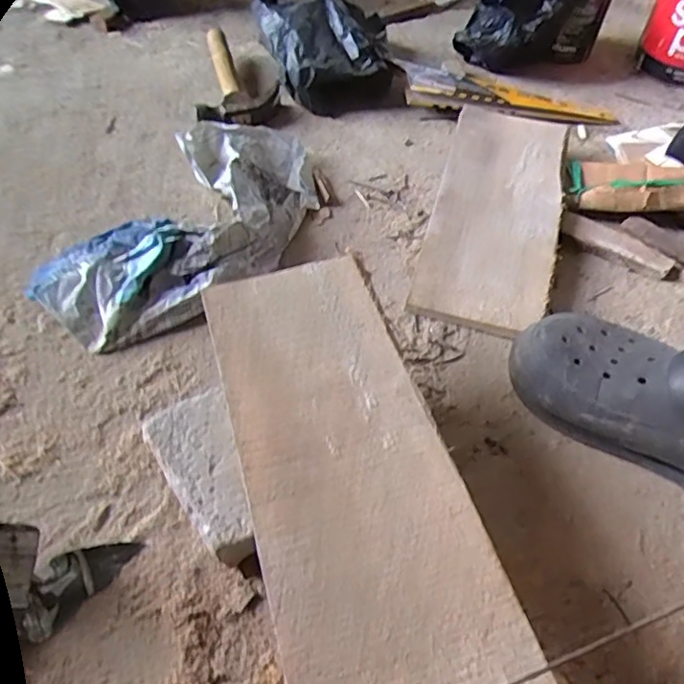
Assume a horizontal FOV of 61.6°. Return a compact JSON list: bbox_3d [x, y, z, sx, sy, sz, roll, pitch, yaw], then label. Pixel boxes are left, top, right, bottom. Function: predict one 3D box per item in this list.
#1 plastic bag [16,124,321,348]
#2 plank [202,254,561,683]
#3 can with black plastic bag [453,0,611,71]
[{"bbox_3d":[-0.158,-0.141,0.649,0.191,0.054,0.376,28,57,18],"label":"plastic bag"},{"bbox_3d":[0.063,0.230,0.289,0.143,0.015,0.745,-14,55,-12],"label":"plank"},{"bbox_3d":[0.306,-0.527,0.897,0.219,0.172,0.115,-21,56,-17],"label":"can with black plastic bag"}]

